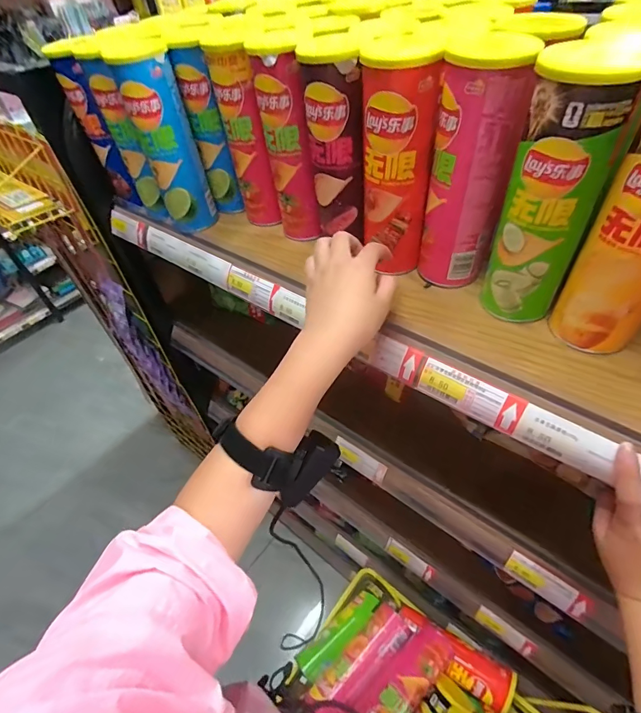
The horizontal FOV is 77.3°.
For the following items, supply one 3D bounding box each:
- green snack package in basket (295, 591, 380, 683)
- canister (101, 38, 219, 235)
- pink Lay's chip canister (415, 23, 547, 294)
[{"bbox_3d":[0.035,0.496,0.720,0.170,0.035,0.050,-36,54,-23],"label":"green snack package in basket"},{"bbox_3d":[-0.193,-0.269,0.514,0.070,0.206,0.083,-20,49,-11],"label":"canister"},{"bbox_3d":[0.142,-0.173,0.382,0.068,0.202,0.078,10,50,15],"label":"pink Lay's chip canister"}]

